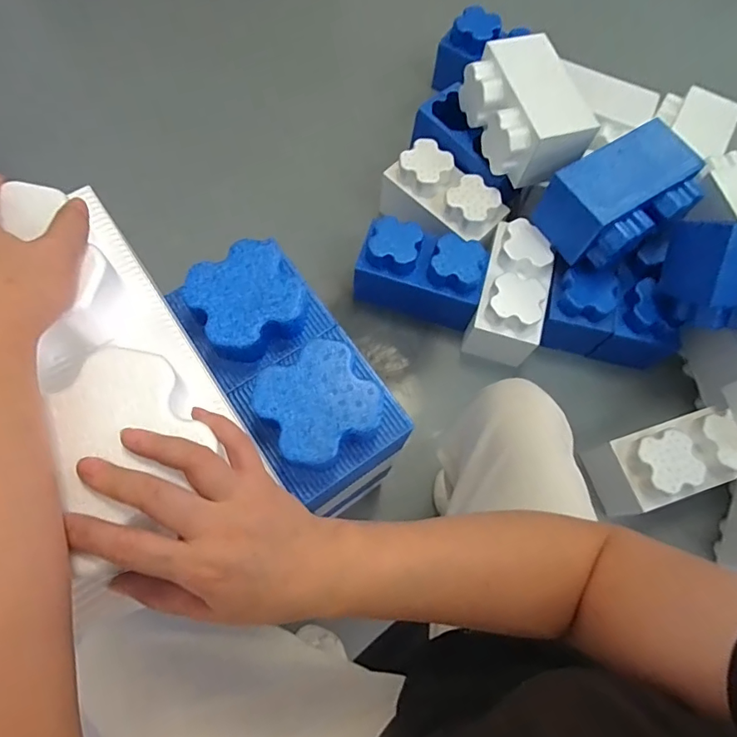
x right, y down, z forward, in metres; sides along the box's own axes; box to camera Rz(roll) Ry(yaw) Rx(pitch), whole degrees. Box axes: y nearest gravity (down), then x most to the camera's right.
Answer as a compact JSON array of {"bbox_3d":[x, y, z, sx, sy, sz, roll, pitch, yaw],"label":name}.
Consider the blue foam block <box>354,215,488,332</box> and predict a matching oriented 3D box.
[{"bbox_3d":[0.126,-0.231,1.131,0.283,0.148,0.165,17,71,3],"label":"blue foam block"}]

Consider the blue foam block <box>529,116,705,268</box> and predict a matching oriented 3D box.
[{"bbox_3d":[0.552,-0.366,1.040,0.298,0.173,0.205,-31,75,-12],"label":"blue foam block"}]

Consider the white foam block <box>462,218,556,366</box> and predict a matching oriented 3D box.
[{"bbox_3d":[0.344,-0.182,1.133,0.148,0.191,0.276,16,71,3],"label":"white foam block"}]

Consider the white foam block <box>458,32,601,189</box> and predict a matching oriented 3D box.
[{"bbox_3d":[0.351,-0.576,1.094,0.180,0.172,0.299,-17,72,-8],"label":"white foam block"}]

